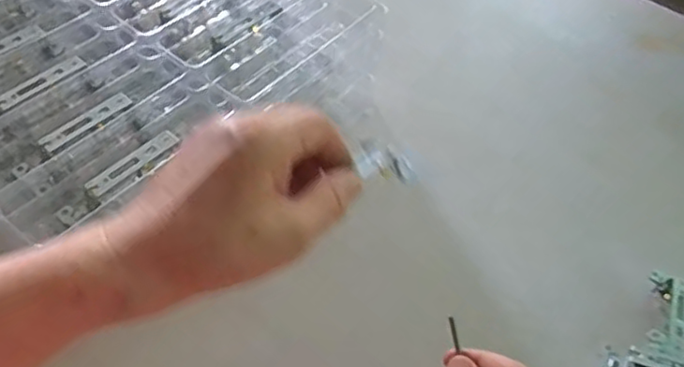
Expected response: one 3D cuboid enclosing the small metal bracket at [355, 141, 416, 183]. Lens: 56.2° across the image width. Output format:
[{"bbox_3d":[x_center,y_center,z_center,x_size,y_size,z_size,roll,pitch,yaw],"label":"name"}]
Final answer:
[{"bbox_3d":[0.028,-0.012,0.376,0.043,0.014,0.019,12,43,-36],"label":"small metal bracket"}]

